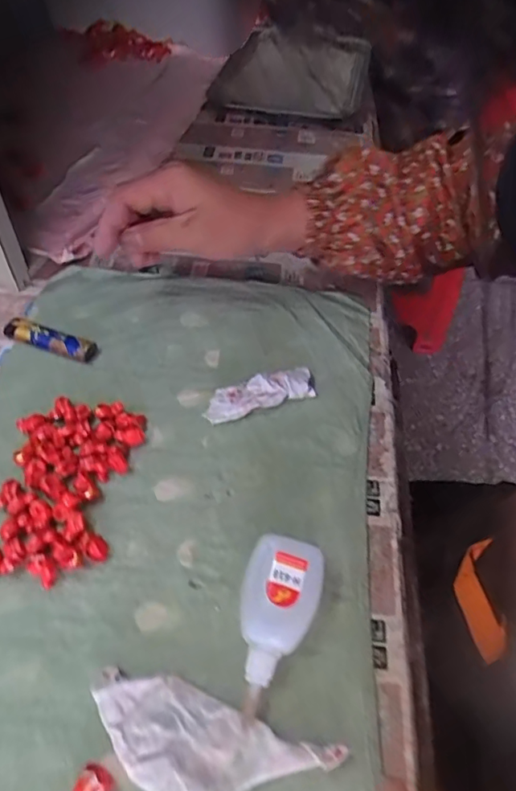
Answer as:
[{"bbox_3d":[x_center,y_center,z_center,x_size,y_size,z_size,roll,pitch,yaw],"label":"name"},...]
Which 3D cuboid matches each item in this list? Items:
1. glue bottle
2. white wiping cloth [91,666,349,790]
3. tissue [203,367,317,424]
[{"bbox_3d":[0.009,0.129,0.296,0.042,0.027,0.093,15,52,6],"label":"glue bottle"},{"bbox_3d":[-0.027,0.181,0.265,0.129,0.010,0.048,14,52,5],"label":"white wiping cloth"},{"bbox_3d":[0.002,-0.003,0.401,0.088,0.020,0.026,-15,55,-16],"label":"tissue"}]

